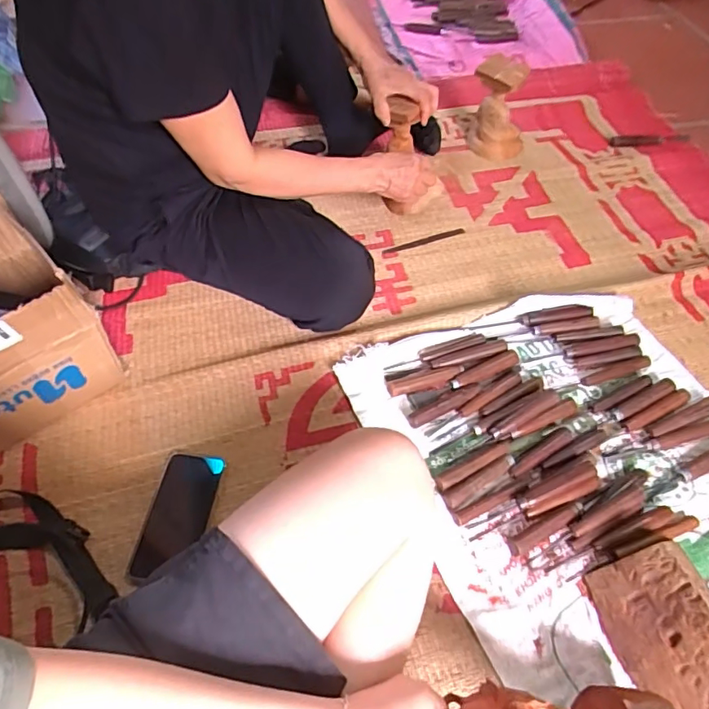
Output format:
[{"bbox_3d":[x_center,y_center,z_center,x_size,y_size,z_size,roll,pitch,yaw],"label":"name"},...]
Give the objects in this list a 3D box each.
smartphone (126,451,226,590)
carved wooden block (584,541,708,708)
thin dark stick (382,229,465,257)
[{"bbox_3d":[-0.219,0.199,0.637,0.077,0.005,0.159,8,55,5],"label":"smartphone"},{"bbox_3d":[0.340,0.306,0.520,0.103,0.067,0.202,-14,56,-10],"label":"carved wooden block"},{"bbox_3d":[0.126,-0.205,0.941,0.166,0.004,0.016,-18,57,-13],"label":"thin dark stick"}]

